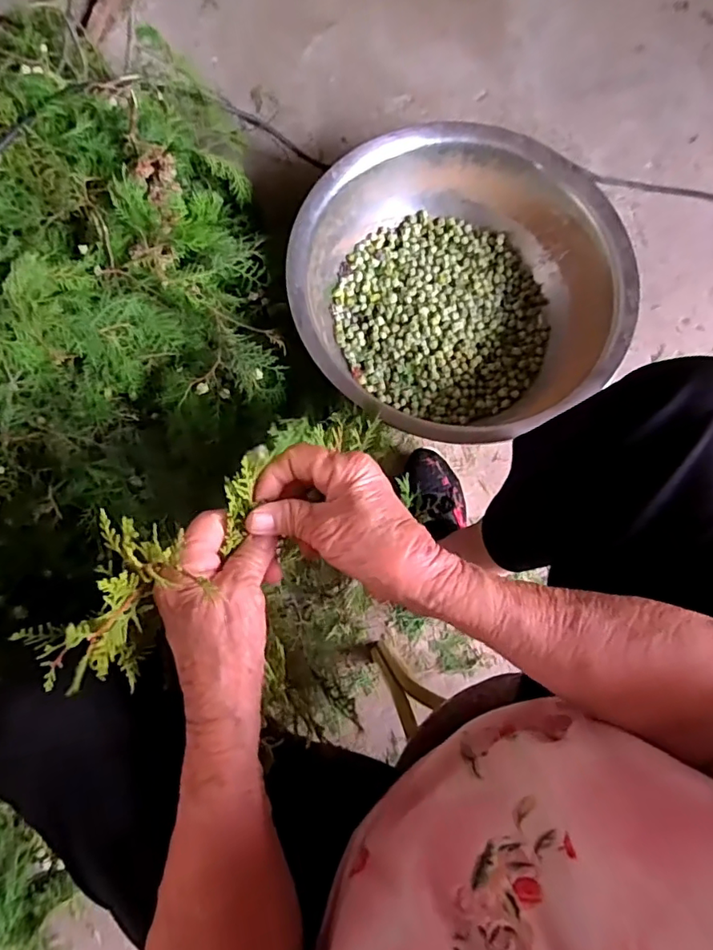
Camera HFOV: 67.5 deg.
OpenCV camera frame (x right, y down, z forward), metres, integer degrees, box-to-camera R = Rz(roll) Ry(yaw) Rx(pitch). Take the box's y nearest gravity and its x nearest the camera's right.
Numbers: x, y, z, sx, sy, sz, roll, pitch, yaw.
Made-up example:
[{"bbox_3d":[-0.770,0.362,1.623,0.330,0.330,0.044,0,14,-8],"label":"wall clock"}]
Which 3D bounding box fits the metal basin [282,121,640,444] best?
[{"bbox_3d":[0.138,-0.253,0.761,0.430,0.161,0.421,0,80,0],"label":"metal basin"}]

